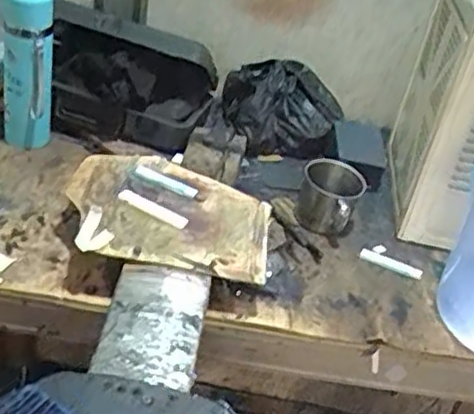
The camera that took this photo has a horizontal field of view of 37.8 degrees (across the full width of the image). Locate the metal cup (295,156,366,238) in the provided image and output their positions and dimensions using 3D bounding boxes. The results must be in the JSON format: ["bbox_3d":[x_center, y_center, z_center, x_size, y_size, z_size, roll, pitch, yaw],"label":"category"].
[{"bbox_3d":[0.121,-0.011,0.921,0.081,0.086,0.081,8,35,-5],"label":"metal cup"}]

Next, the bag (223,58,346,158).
[{"bbox_3d":[0.072,-0.155,1.067,0.175,0.104,0.117,3,36,-12],"label":"bag"}]

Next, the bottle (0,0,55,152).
[{"bbox_3d":[-0.277,-0.185,0.915,0.068,0.217,0.058,-2,37,-18],"label":"bottle"}]

